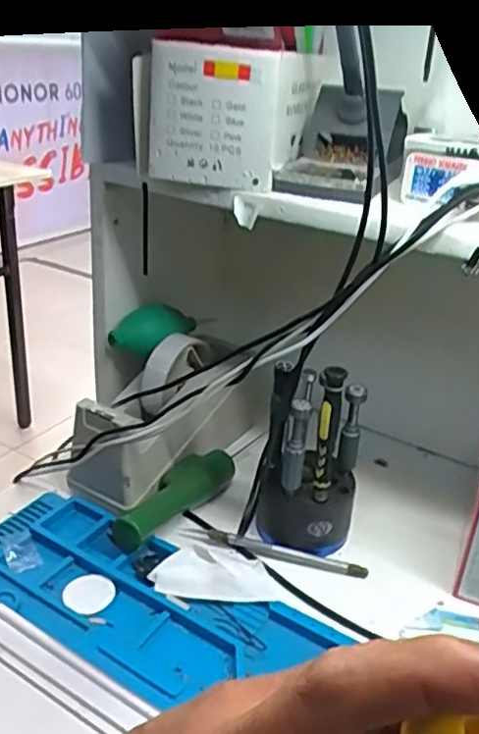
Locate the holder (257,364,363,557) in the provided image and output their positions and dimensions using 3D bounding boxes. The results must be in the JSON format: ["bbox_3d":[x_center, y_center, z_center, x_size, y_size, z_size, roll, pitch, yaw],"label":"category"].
[{"bbox_3d":[0.062,0.069,0.534,0.075,0.155,0.075,10,27,11],"label":"holder"}]

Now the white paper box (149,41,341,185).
[{"bbox_3d":[0.007,-0.197,0.513,0.089,0.090,0.143,17,29,24],"label":"white paper box"}]

